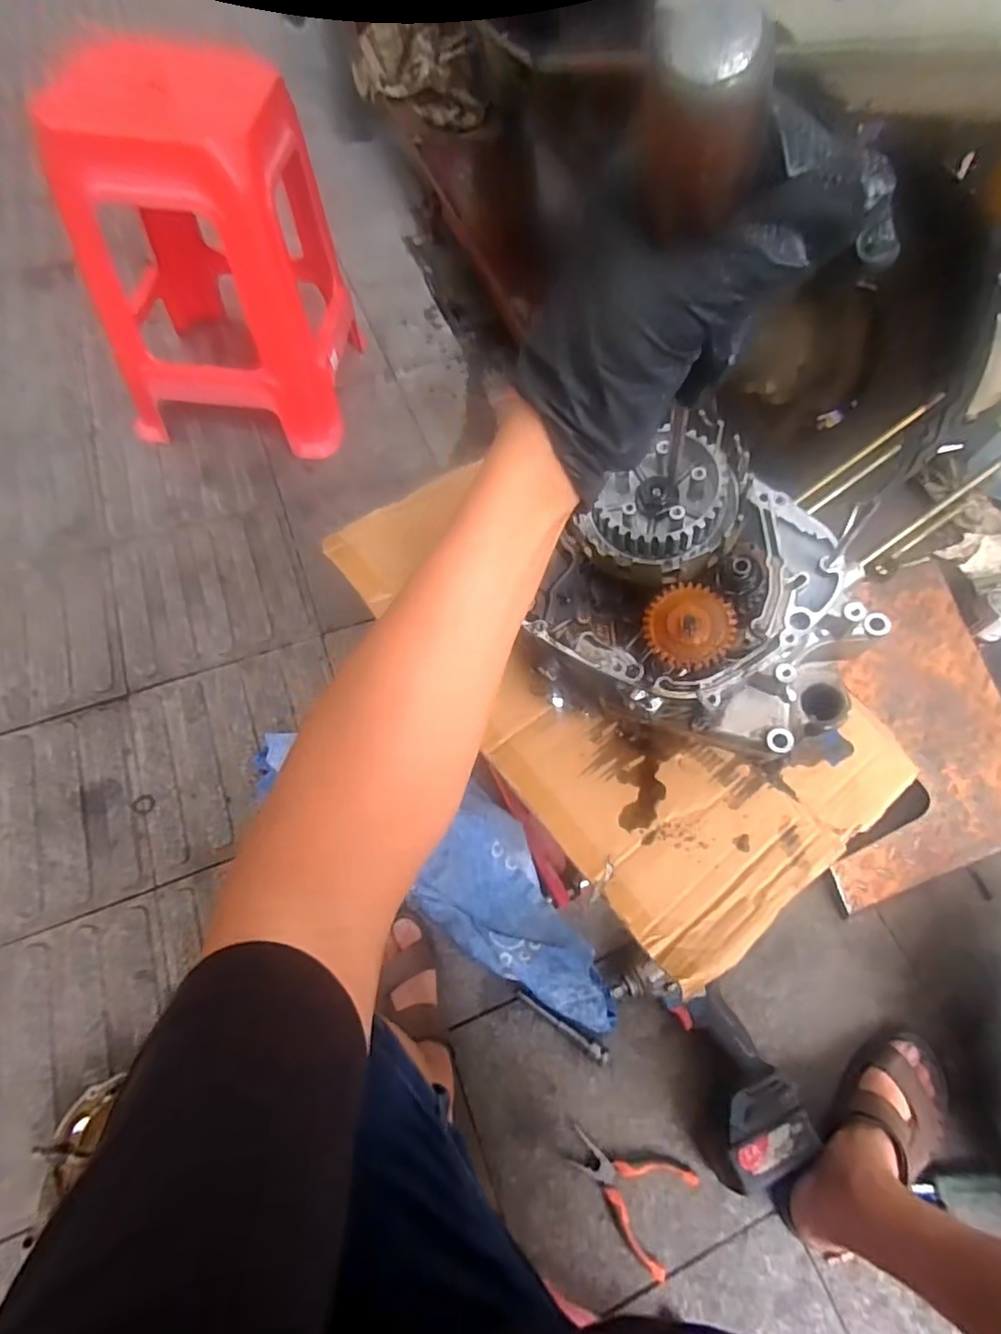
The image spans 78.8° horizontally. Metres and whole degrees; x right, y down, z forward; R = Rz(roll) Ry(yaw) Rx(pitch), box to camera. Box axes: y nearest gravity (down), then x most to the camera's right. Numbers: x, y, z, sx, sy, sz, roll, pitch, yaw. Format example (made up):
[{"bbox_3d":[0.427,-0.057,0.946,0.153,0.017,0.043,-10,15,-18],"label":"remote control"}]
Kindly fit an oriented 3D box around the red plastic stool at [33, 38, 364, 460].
[{"bbox_3d":[-0.474,-0.667,1.033,0.367,0.479,0.376,3,62,0],"label":"red plastic stool"}]

